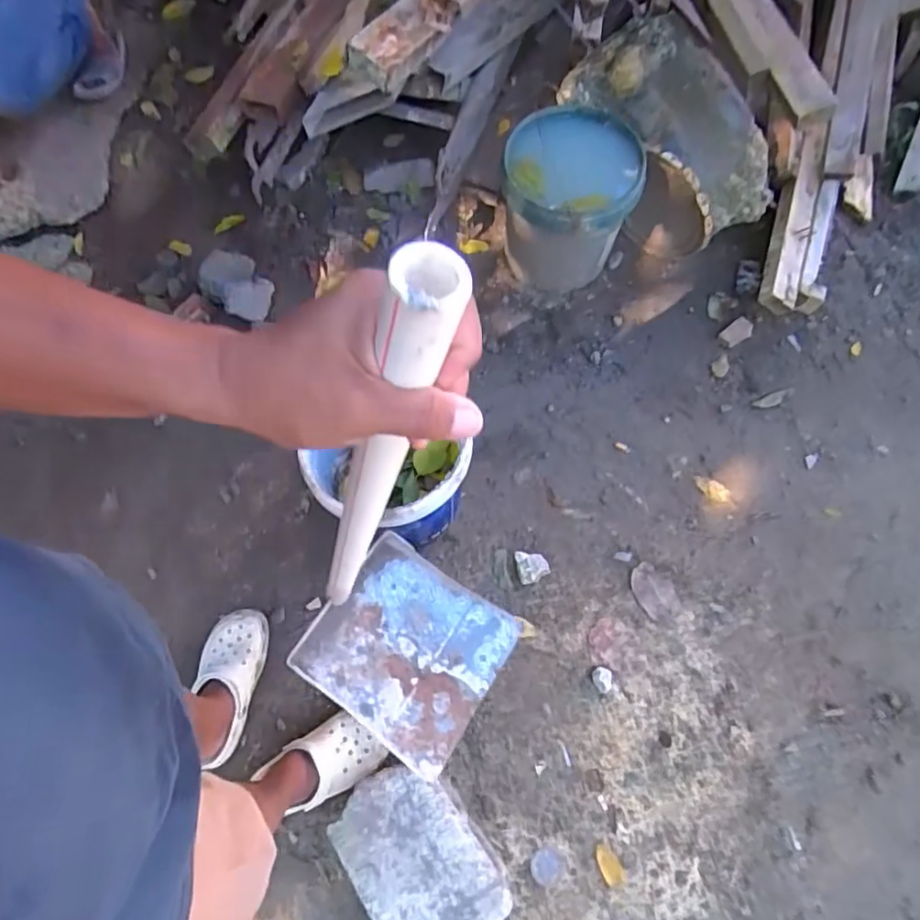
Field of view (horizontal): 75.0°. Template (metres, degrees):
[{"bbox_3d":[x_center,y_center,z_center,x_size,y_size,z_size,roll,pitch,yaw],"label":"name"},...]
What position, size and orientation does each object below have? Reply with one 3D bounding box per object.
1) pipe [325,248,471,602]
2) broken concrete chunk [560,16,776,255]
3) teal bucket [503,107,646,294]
[{"bbox_3d":[-0.079,0.050,0.491,0.036,0.597,0.029,-7,68,-17],"label":"pipe"},{"bbox_3d":[0.493,-0.749,1.429,0.352,0.338,0.498,-28,71,-10],"label":"broken concrete chunk"},{"bbox_3d":[0.254,-0.591,1.386,0.291,0.272,0.293,0,68,0],"label":"teal bucket"}]

